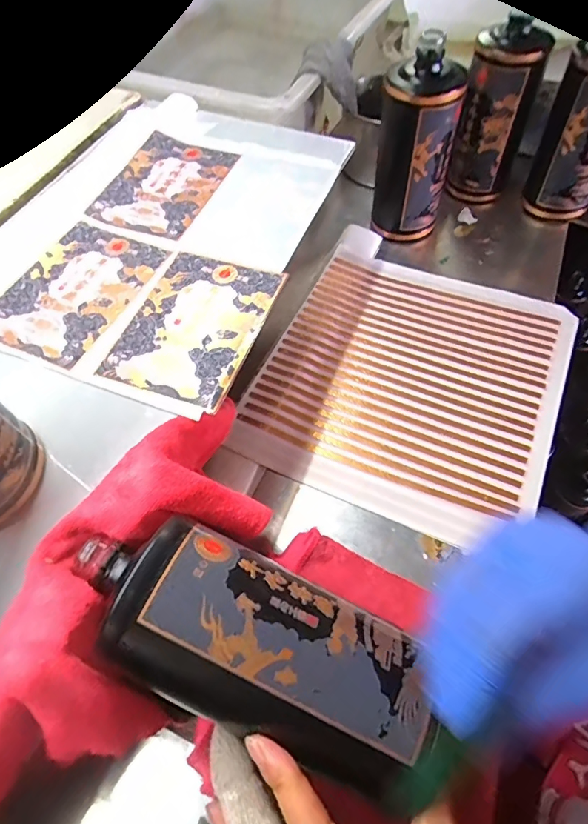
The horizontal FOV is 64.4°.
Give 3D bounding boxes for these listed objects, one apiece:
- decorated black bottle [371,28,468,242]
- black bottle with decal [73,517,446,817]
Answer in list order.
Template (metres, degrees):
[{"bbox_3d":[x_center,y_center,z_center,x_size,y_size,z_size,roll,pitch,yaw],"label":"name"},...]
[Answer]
[{"bbox_3d":[0.134,-0.295,0.529,0.062,0.182,0.070,-27,58,-12],"label":"decorated black bottle"},{"bbox_3d":[-0.019,0.113,0.231,0.191,0.050,0.076,27,62,5],"label":"black bottle with decal"}]

